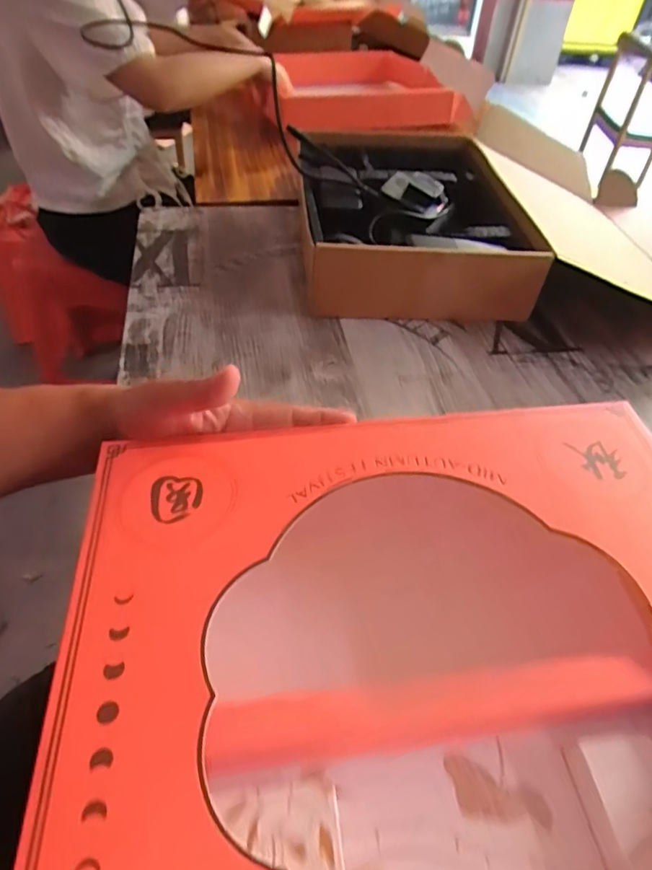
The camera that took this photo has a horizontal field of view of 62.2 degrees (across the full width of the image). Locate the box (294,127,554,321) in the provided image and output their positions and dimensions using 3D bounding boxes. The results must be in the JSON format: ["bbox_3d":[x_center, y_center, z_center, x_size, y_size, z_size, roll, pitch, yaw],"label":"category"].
[{"bbox_3d":[0.099,-0.263,0.677,0.251,0.084,0.291,-1,47,-5],"label":"box"}]

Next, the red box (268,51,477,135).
[{"bbox_3d":[0.079,-0.798,1.238,0.378,0.077,0.412,-9,49,-12],"label":"red box"}]

